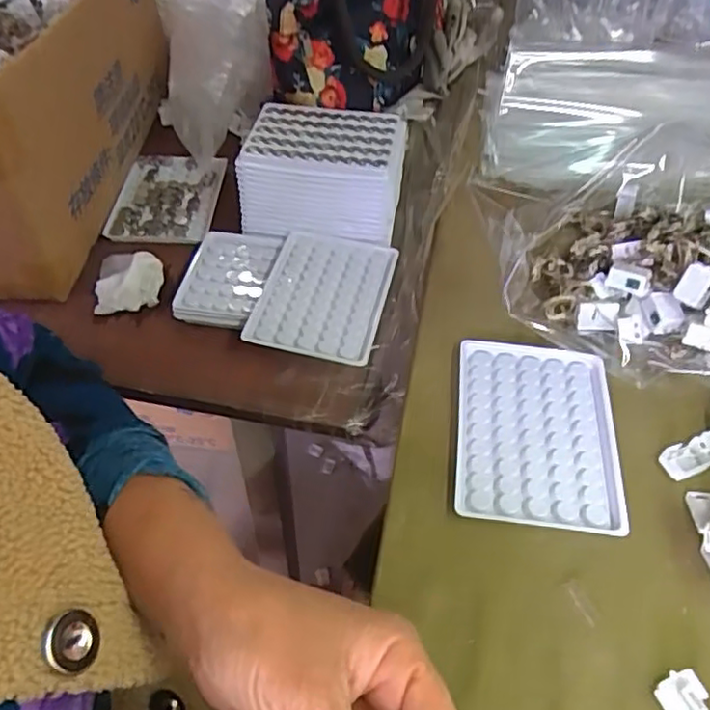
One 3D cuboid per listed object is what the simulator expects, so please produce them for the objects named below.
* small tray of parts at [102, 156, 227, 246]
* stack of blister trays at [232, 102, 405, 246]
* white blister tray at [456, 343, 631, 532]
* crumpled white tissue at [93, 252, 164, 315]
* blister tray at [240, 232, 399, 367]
[{"bbox_3d":[-0.176,-0.148,0.602,0.089,0.007,0.125,1,50,0],"label":"small tray of parts"},{"bbox_3d":[-0.026,-0.155,0.551,0.130,0.069,0.101,7,51,6],"label":"stack of blister trays"},{"bbox_3d":[0.111,0.046,0.394,0.095,0.014,0.126,7,50,5],"label":"white blister tray"},{"bbox_3d":[-0.183,-0.064,0.520,0.054,0.020,0.060,-8,50,-8],"label":"crumpled white tissue"},{"bbox_3d":[-0.024,-0.048,0.503,0.094,0.008,0.123,11,50,7],"label":"blister tray"}]

